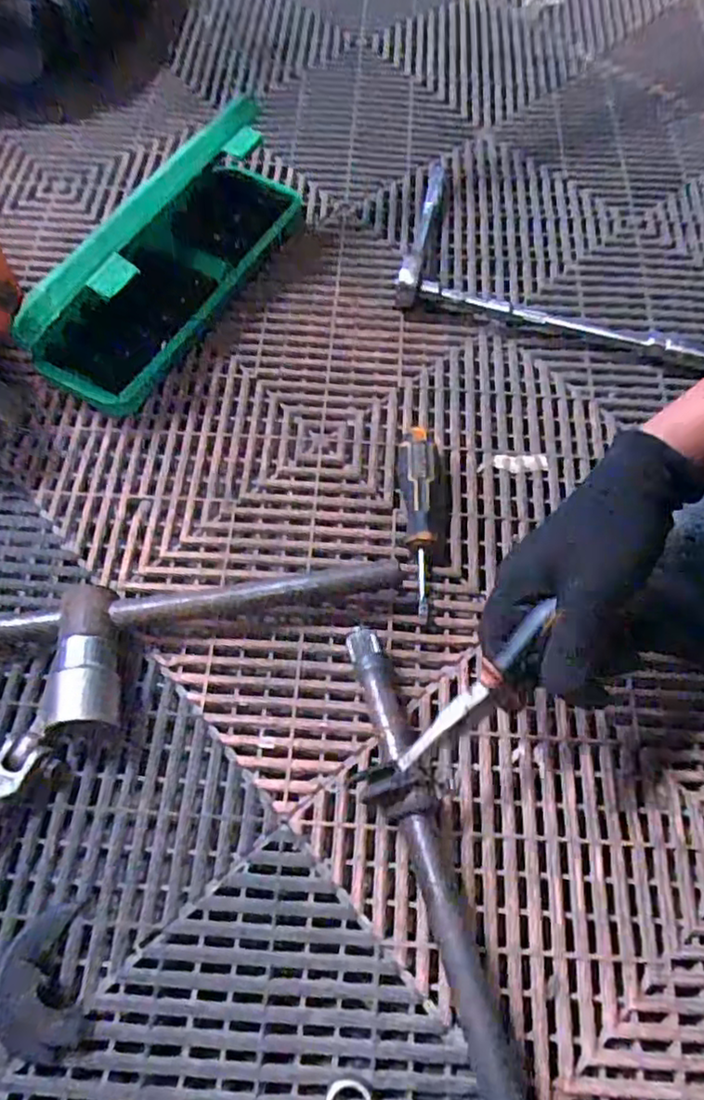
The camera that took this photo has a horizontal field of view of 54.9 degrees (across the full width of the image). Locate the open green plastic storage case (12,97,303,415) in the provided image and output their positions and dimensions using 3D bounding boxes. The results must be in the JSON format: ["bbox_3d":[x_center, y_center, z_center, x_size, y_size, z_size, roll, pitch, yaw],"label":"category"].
[{"bbox_3d":[-0.148,-0.250,0.565,0.079,0.117,0.278,29,66,12],"label":"open green plastic storage case"}]

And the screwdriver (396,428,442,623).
[{"bbox_3d":[0.051,-0.024,0.502,0.032,0.031,0.145,3,63,0],"label":"screwdriver"}]

